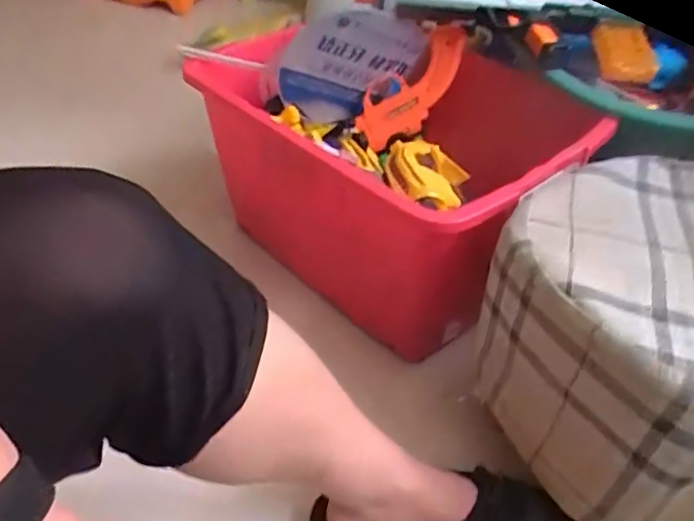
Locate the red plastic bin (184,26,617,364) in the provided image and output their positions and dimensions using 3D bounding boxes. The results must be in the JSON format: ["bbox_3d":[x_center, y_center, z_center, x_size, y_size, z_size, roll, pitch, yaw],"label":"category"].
[{"bbox_3d":[0.035,-0.108,0.790,0.468,0.260,0.282,32,50,30],"label":"red plastic bin"}]

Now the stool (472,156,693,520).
[{"bbox_3d":[0.272,0.074,0.536,0.236,0.214,0.265,-16,45,-19],"label":"stool"}]

